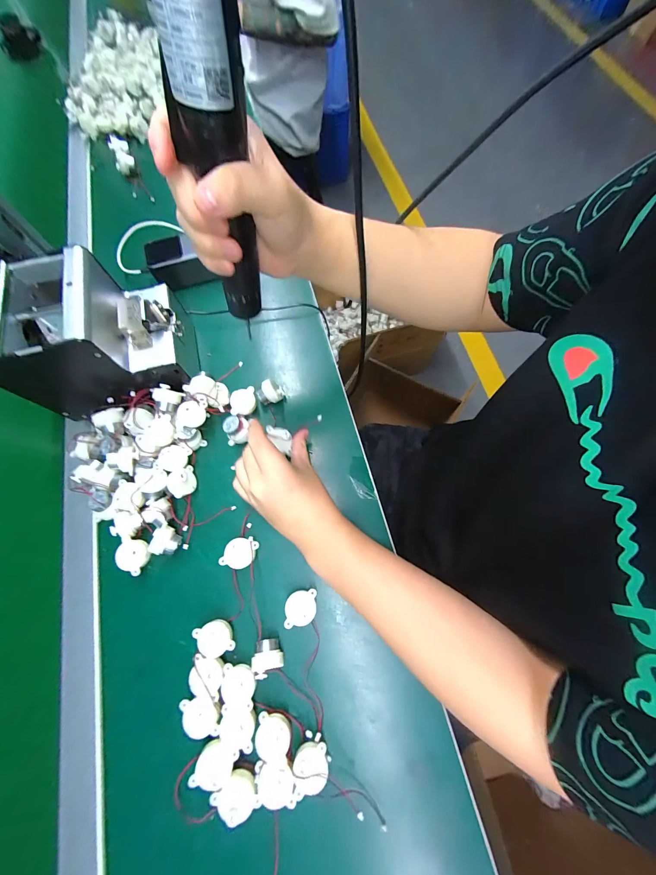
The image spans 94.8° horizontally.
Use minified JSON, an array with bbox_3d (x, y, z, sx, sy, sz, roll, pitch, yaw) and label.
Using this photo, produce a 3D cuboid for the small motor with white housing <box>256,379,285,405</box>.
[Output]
[{"bbox_3d":[-0.078,-0.059,0.412,0.032,0.028,0.029,-37,74,-9],"label":"small motor with white housing"}]

